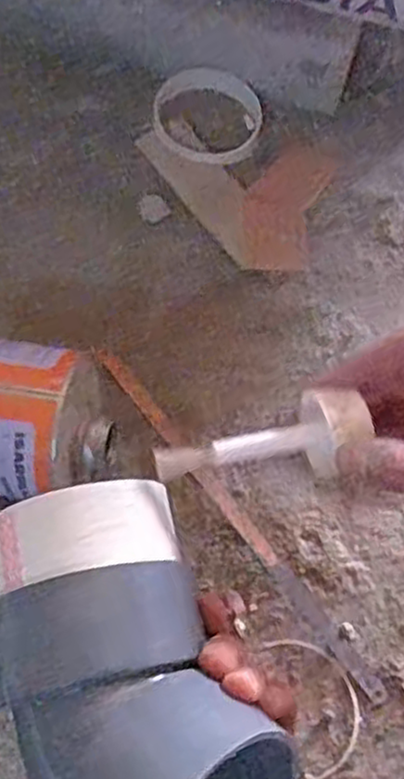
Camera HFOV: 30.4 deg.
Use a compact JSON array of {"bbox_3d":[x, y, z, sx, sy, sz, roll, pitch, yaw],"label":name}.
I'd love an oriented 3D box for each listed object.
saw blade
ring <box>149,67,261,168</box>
[{"bbox_3d":[0.022,0.085,0.508,0.015,0.008,0.297,-36,73,-13],"label":"saw blade"},{"bbox_3d":[0.003,-0.228,0.619,0.090,0.021,0.075,16,70,6],"label":"ring"}]

